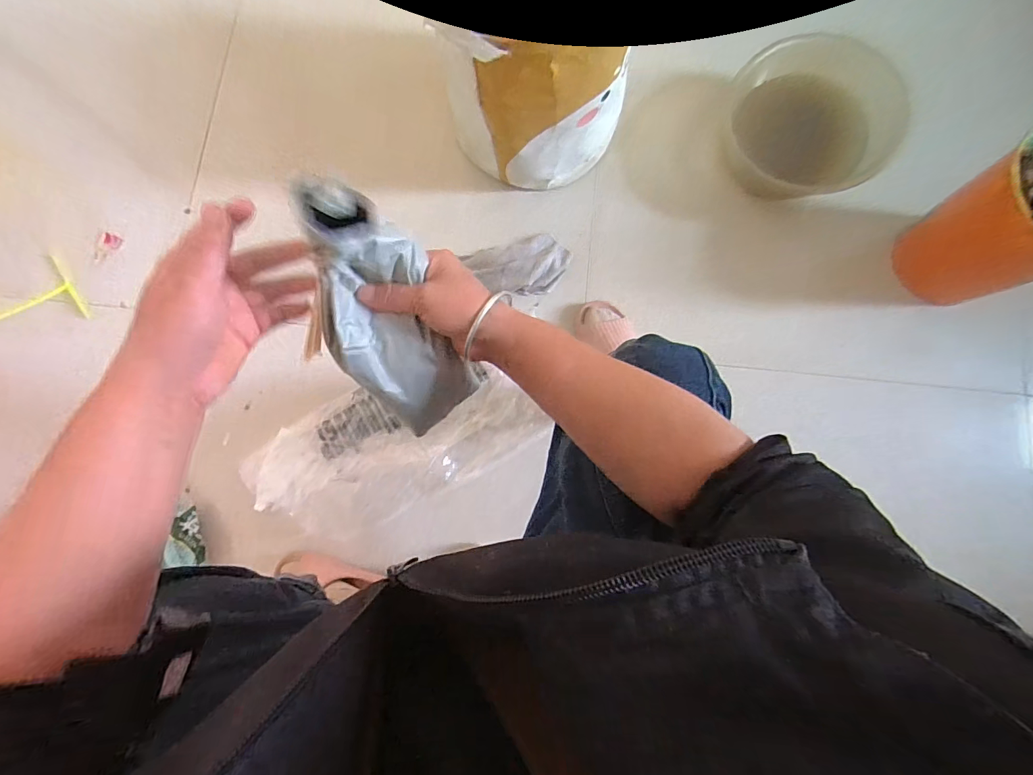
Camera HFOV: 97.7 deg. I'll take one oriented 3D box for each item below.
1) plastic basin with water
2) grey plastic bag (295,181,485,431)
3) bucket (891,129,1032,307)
[{"bbox_3d":[0.553,-0.496,0.850,0.260,0.115,0.277,0,81,1],"label":"plastic basin with water"},{"bbox_3d":[-0.098,-0.051,0.341,0.081,0.214,0.053,-17,46,-1],"label":"grey plastic bag"},{"bbox_3d":[0.840,-0.279,0.746,0.223,0.250,0.226,0,81,1],"label":"bucket"}]

